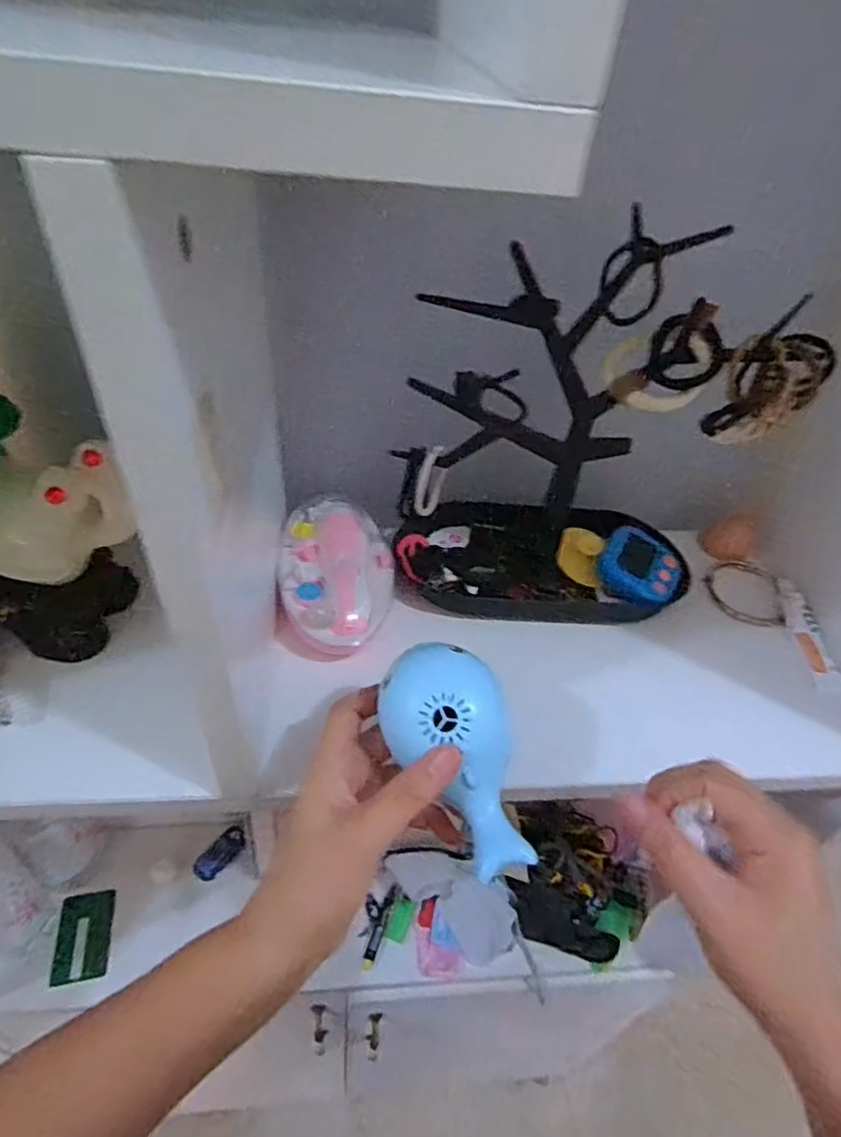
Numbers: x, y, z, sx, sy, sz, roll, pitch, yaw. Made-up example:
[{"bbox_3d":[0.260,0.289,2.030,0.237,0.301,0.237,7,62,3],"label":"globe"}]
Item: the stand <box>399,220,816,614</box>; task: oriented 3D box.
[{"bbox_3d":[0.104,-0.083,0.434,0.227,0.248,0.110,6,43,-1],"label":"stand"}]

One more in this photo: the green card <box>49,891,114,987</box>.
[{"bbox_3d":[-0.356,0.391,0.662,0.054,0.004,0.083,17,65,-41],"label":"green card"}]

